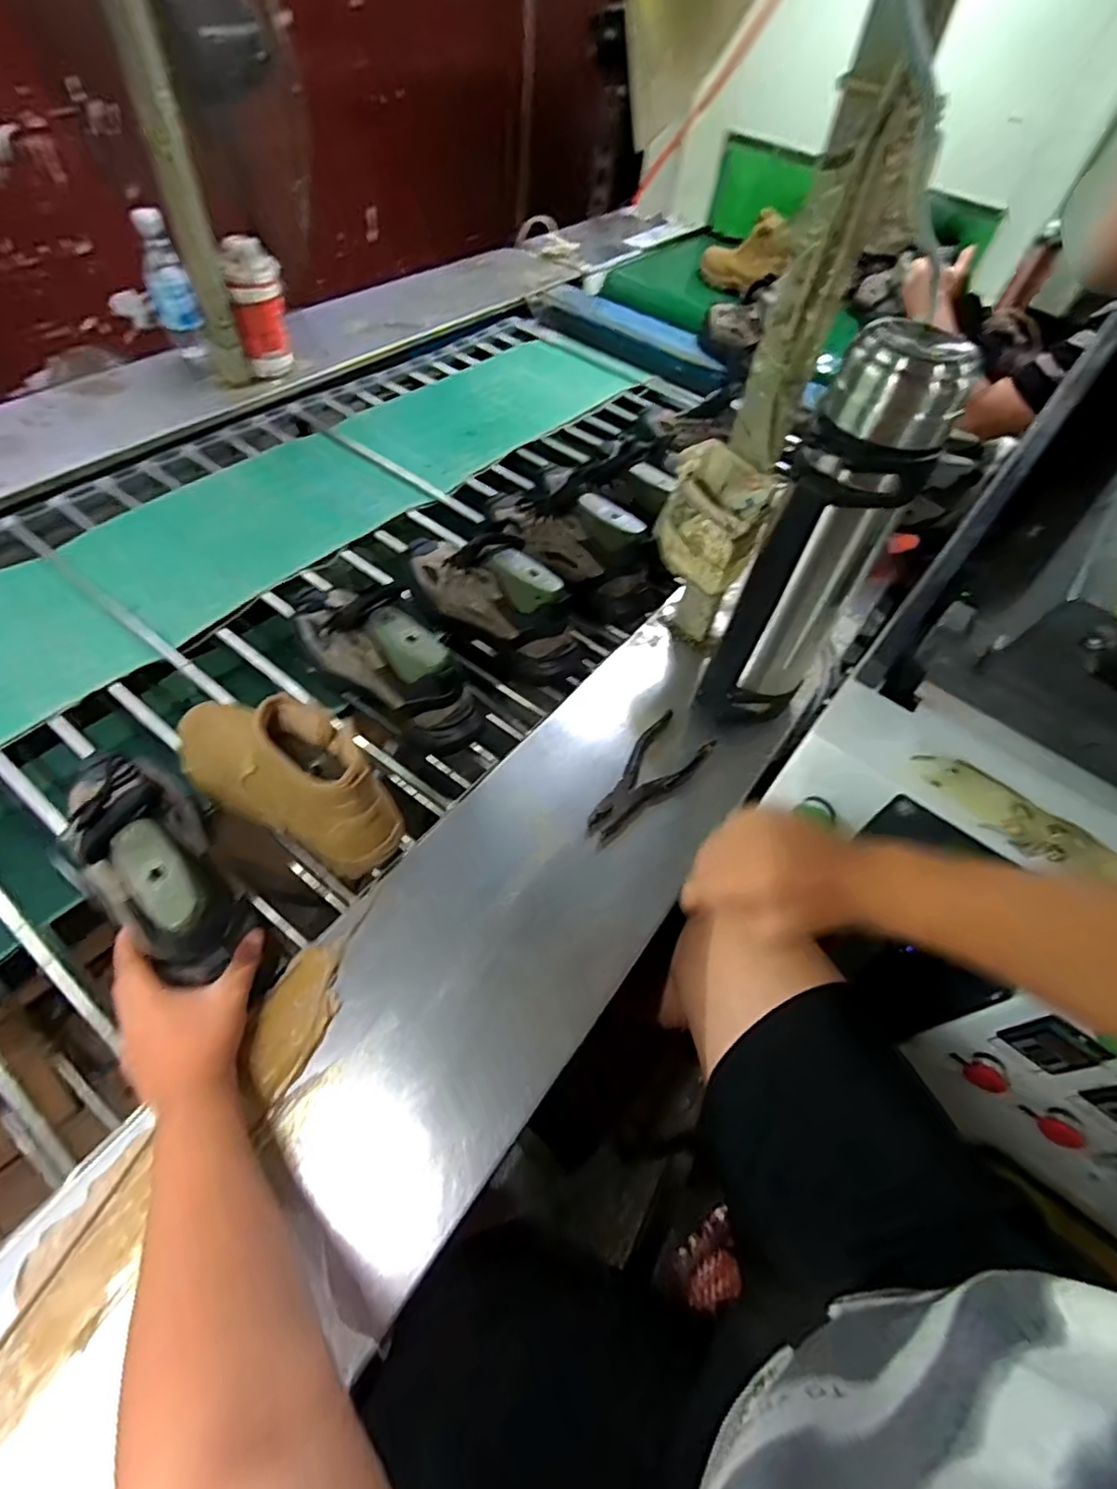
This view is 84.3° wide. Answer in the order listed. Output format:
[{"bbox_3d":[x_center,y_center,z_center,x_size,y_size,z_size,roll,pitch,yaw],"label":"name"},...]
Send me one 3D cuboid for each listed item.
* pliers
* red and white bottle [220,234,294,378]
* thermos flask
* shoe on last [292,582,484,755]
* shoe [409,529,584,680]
[{"bbox_3d":[0.088,0.035,0.689,0.188,0.025,0.072,-36,67,-27],"label":"pliers"},{"bbox_3d":[-0.521,-0.764,1.083,0.095,0.186,0.086,-17,60,-18],"label":"red and white bottle"},{"bbox_3d":[0.255,-0.180,0.627,0.121,0.405,0.110,22,54,13],"label":"thermos flask"},{"bbox_3d":[-0.198,-0.111,0.718,0.261,0.121,0.098,36,59,17],"label":"shoe on last"},{"bbox_3d":[-0.100,-0.200,0.810,0.288,0.148,0.092,39,60,18],"label":"shoe"}]

